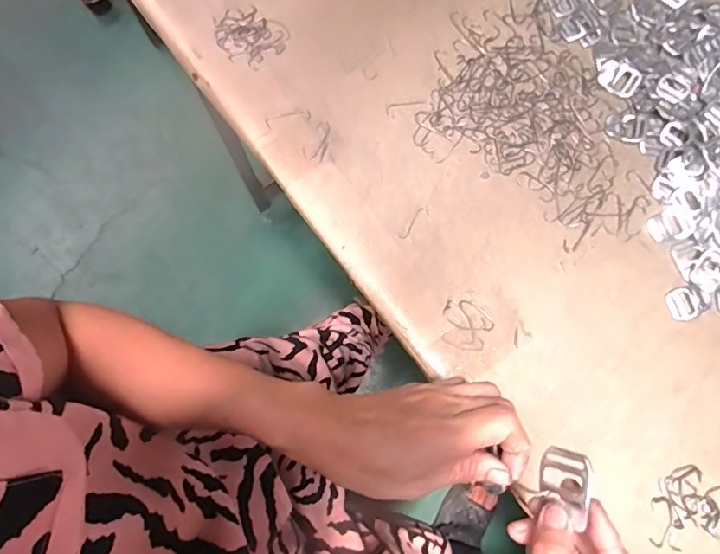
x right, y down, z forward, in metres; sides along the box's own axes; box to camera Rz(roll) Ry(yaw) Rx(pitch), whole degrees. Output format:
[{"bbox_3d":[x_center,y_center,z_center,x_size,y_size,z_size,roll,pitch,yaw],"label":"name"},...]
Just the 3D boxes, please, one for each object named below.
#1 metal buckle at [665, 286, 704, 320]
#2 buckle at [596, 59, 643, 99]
[{"bbox_3d":[0.300,0.024,0.455,0.031,0.004,0.029,-17,79,-4],"label":"metal buckle"},{"bbox_3d":[0.258,-0.201,0.496,0.046,0.006,0.031,35,80,6],"label":"buckle"}]

